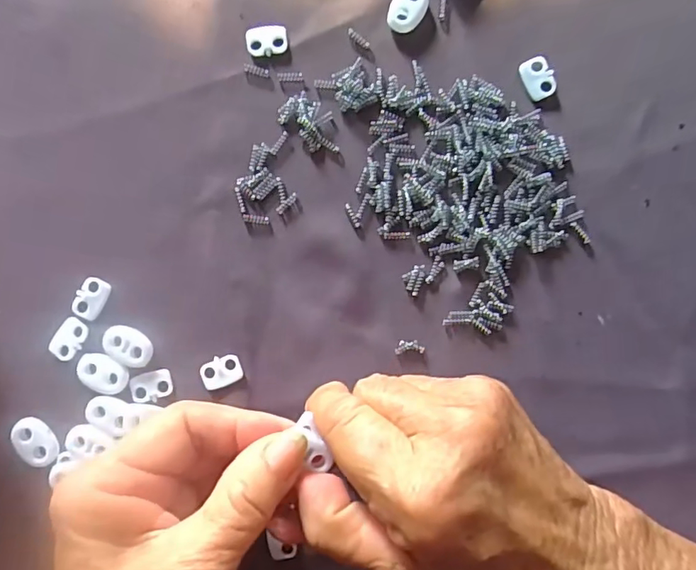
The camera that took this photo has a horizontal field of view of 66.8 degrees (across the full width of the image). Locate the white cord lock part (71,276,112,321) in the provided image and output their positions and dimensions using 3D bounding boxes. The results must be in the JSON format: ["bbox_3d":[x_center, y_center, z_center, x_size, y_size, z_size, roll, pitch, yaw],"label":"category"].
[{"bbox_3d":[-0.115,0.006,0.236,0.013,0.004,0.019,26,89,-2],"label":"white cord lock part"}]

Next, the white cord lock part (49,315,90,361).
[{"bbox_3d":[-0.124,0.024,0.234,0.012,0.004,0.019,28,89,-2],"label":"white cord lock part"}]

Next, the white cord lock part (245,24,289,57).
[{"bbox_3d":[-0.037,-0.111,0.239,0.019,0.004,0.013,-6,90,-2],"label":"white cord lock part"}]

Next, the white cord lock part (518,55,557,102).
[{"bbox_3d":[0.087,-0.095,0.242,0.013,0.004,0.019,-24,91,-2],"label":"white cord lock part"}]

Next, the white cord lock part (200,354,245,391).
[{"bbox_3d":[-0.056,0.039,0.236,0.019,0.004,0.013,-22,90,-2],"label":"white cord lock part"}]

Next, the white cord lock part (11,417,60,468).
[{"bbox_3d":[-0.137,0.069,0.232,0.014,0.006,0.023,-43,91,-2],"label":"white cord lock part"}]

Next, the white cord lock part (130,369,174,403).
[{"bbox_3d":[-0.088,0.045,0.235,0.018,0.004,0.013,-15,90,-2],"label":"white cord lock part"}]

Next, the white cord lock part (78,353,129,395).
[{"bbox_3d":[-0.108,0.039,0.233,0.022,0.004,0.016,23,89,-2],"label":"white cord lock part"}]

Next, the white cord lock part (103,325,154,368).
[{"bbox_3d":[-0.098,0.027,0.235,0.022,0.004,0.015,28,89,-2],"label":"white cord lock part"}]

